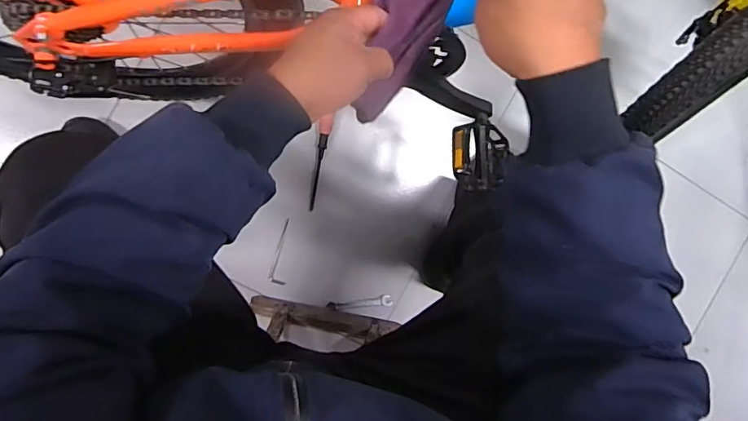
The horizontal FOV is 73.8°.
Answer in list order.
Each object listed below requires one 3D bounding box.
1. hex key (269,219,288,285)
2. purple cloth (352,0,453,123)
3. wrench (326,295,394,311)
[{"bbox_3d":[-0.167,0.076,0.909,0.029,0.007,0.119,11,95,-8],"label":"hex key"},{"bbox_3d":[0.028,-0.163,0.465,0.056,0.033,0.171,27,91,-9],"label":"purple cloth"},{"bbox_3d":[-0.027,0.176,0.952,0.126,0.015,0.022,-1,97,-7],"label":"wrench"}]

